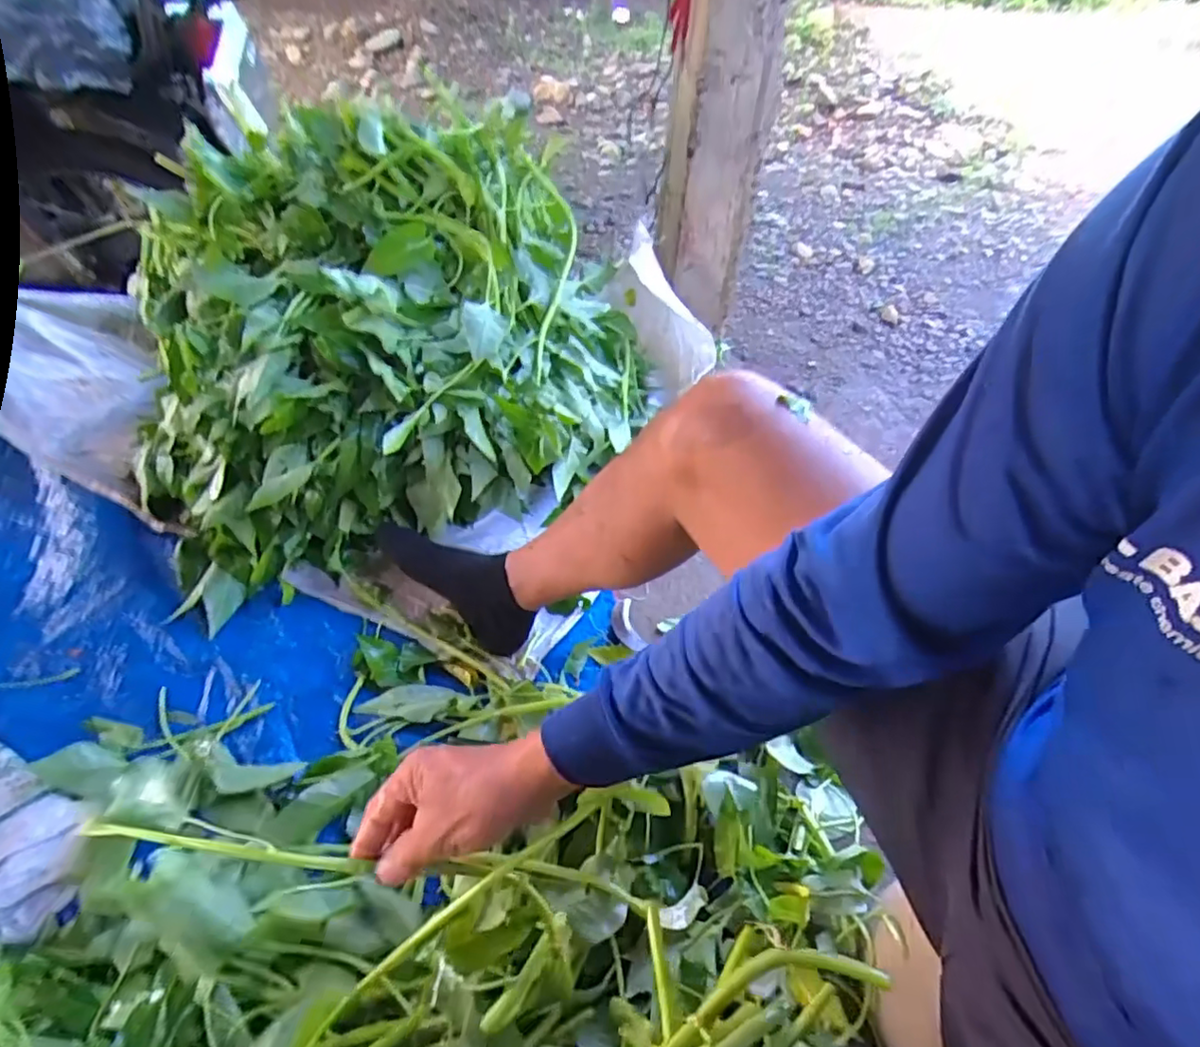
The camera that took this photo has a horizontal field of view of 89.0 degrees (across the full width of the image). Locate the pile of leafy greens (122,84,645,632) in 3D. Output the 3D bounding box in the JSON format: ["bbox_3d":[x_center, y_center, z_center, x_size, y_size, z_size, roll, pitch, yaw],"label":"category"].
[{"bbox_3d":[-0.333,-0.316,0.954,0.775,0.452,0.616,-32,56,-30],"label":"pile of leafy greens"}]

